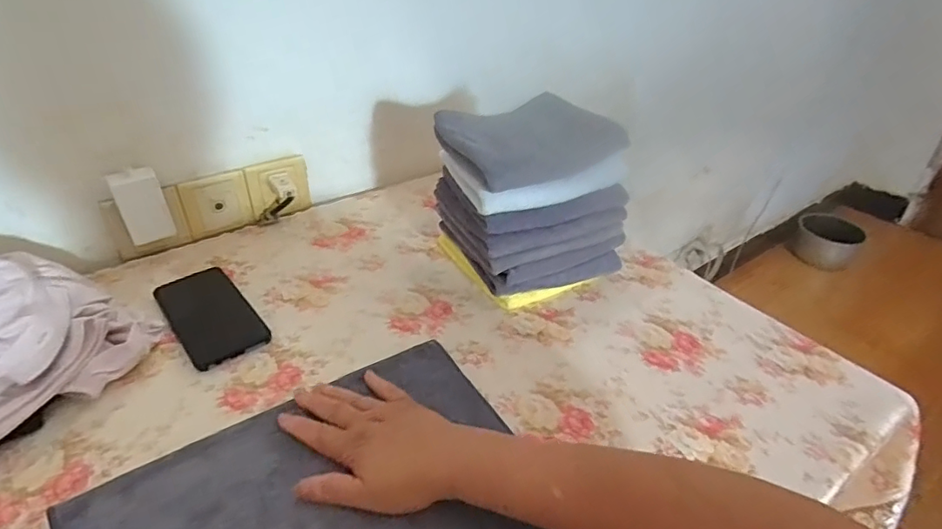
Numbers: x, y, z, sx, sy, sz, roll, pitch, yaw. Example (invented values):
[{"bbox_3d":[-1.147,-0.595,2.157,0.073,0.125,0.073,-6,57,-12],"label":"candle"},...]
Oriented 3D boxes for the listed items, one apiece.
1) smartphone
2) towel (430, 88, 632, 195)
[{"bbox_3d":[-0.294,0.052,0.603,0.079,0.005,0.162,-25,45,-33],"label":"smartphone"},{"bbox_3d":[0.064,-0.151,0.626,0.183,0.043,0.155,-13,37,-21],"label":"towel"}]

